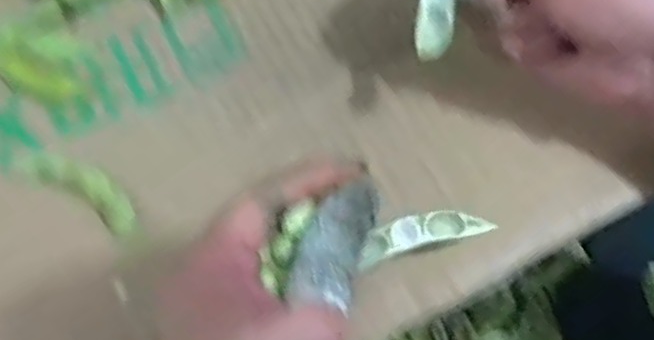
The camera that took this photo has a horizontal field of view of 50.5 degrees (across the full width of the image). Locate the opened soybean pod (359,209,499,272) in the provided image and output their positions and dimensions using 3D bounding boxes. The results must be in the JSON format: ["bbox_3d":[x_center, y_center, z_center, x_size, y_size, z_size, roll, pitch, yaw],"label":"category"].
[{"bbox_3d":[0.038,0.025,0.276,0.053,0.006,0.015,-15,72,5],"label":"opened soybean pod"}]

